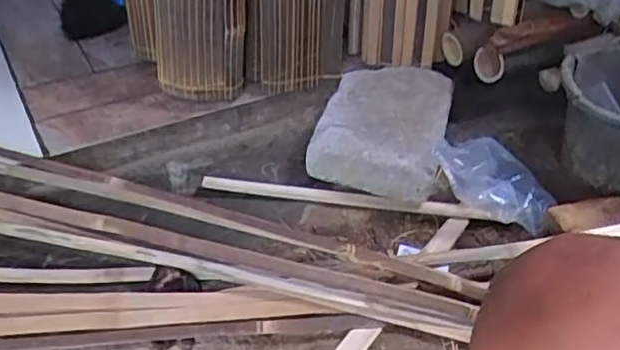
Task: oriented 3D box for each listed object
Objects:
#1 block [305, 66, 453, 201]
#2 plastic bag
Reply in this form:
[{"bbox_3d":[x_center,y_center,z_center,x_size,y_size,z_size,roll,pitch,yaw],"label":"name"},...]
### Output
[{"bbox_3d":[0.126,-0.082,0.999,0.193,0.087,0.292,14,40,10],"label":"block"},{"bbox_3d":[0.272,0.008,0.886,0.177,0.099,0.117,18,41,14],"label":"plastic bag"}]

